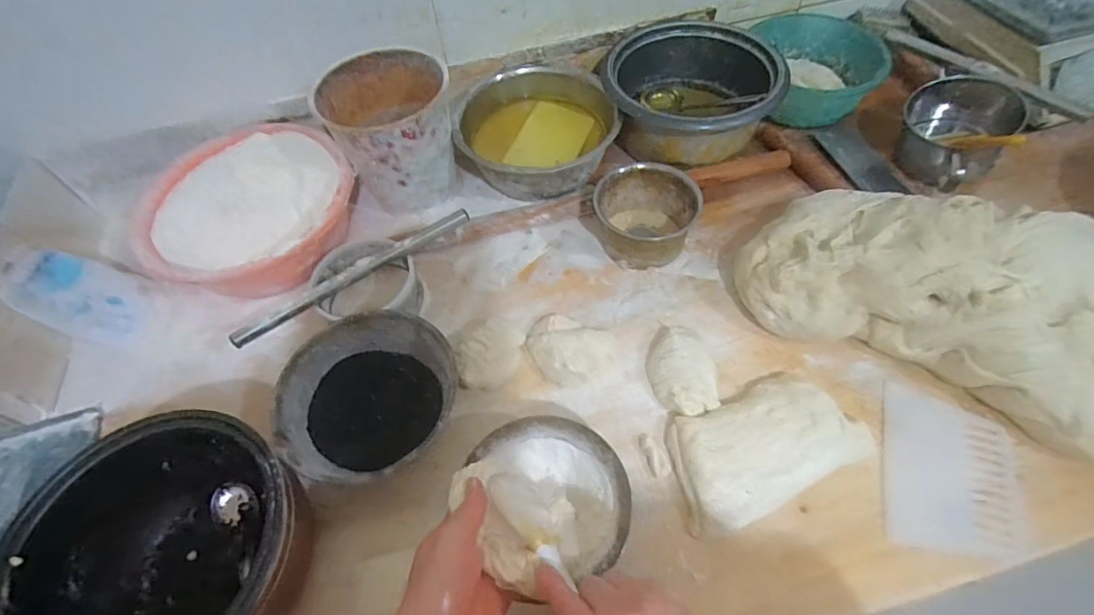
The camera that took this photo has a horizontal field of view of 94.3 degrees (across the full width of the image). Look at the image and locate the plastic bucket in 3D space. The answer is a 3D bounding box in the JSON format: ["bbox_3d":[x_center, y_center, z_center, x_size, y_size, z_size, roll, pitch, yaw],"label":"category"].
[{"bbox_3d":[-0.205,-0.233,0.707,0.165,0.167,0.161,-21,59,-9],"label":"plastic bucket"}]

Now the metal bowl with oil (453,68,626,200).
[{"bbox_3d":[-0.010,-0.249,0.752,0.235,0.104,0.192,-15,58,-5],"label":"metal bowl with oil"}]

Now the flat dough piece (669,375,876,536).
[{"bbox_3d":[0.228,0.142,0.530,0.205,0.030,0.113,-21,59,-9],"label":"flat dough piece"}]

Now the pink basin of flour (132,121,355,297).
[{"bbox_3d":[-0.386,-0.116,0.690,0.260,0.104,0.250,-2,58,3],"label":"pink basin of flour"}]

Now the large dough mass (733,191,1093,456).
[{"bbox_3d":[0.483,-0.013,0.560,0.498,0.117,0.246,26,63,19],"label":"large dough mass"}]

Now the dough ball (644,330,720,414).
[{"bbox_3d":[0.153,0.067,0.573,0.077,0.033,0.109,2,58,5],"label":"dough ball"}]

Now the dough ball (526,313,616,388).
[{"bbox_3d":[0.026,0.047,0.604,0.104,0.036,0.085,12,60,11],"label":"dough ball"}]

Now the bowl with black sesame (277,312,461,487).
[{"bbox_3d":[-0.194,0.102,0.570,0.184,0.063,0.190,36,67,23],"label":"bowl with black sesame"}]

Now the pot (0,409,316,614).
[{"bbox_3d":[-0.324,0.221,0.449,0.207,0.125,0.217,-2,58,3],"label":"pot"}]

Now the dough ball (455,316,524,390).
[{"bbox_3d":[-0.065,0.048,0.601,0.075,0.041,0.094,-7,58,0],"label":"dough ball"}]

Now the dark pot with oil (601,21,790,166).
[{"bbox_3d":[0.206,-0.316,0.753,0.233,0.106,0.223,-2,58,3],"label":"dark pot with oil"}]

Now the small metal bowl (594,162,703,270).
[{"bbox_3d":[0.128,-0.122,0.666,0.123,0.089,0.116,-2,58,3],"label":"small metal bowl"}]

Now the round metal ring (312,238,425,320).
[{"bbox_3d":[-0.226,-0.036,0.641,0.125,0.073,0.114,-2,58,3],"label":"round metal ring"}]

